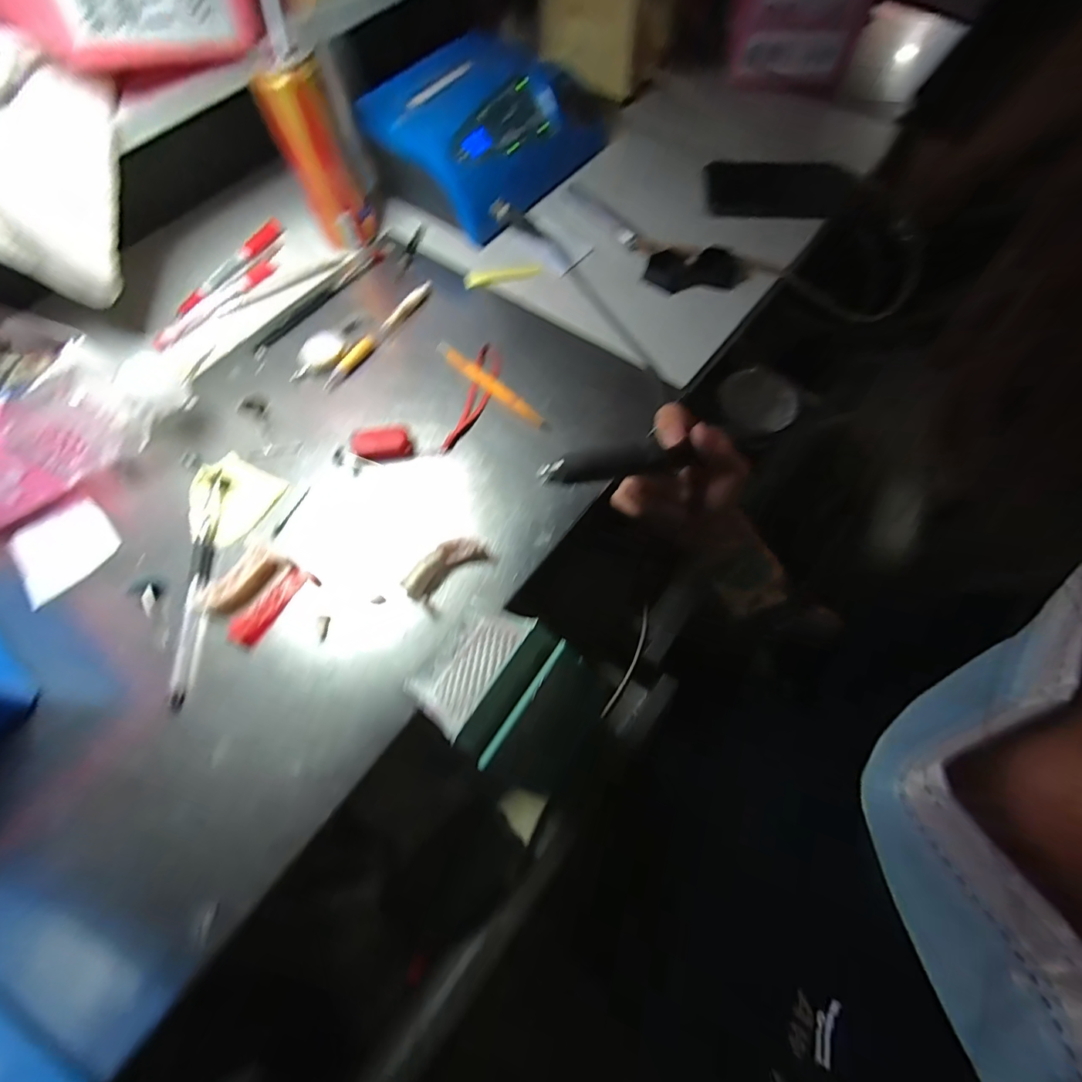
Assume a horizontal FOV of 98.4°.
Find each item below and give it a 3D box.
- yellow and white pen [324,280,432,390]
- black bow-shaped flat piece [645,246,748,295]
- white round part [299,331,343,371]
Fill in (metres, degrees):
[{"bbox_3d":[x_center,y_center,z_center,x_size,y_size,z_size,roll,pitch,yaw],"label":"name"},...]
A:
[{"bbox_3d":[-0.148,-0.194,0.435,0.014,0.011,0.148,29,69,13],"label":"yellow and white pen"},{"bbox_3d":[0.153,-0.268,0.462,0.096,0.023,0.039,-4,65,-1],"label":"black bow-shaped flat piece"},{"bbox_3d":[-0.199,-0.172,0.425,0.034,0.009,0.040,31,69,14],"label":"white round part"}]

